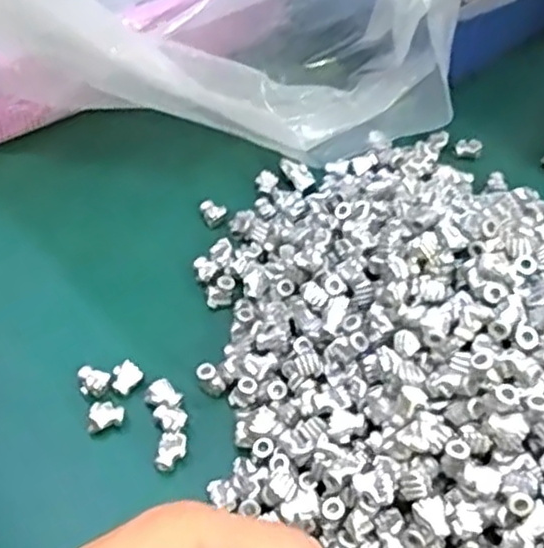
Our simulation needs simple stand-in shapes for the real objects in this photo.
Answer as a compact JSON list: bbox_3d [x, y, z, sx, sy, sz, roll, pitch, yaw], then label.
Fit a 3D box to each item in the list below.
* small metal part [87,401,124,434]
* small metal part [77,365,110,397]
[{"bbox_3d":[-0.083,0.070,0.376,0.019,0.008,0.013,-17,53,-15],"label":"small metal part"},{"bbox_3d":[-0.091,0.054,0.387,0.017,0.005,0.014,8,53,8],"label":"small metal part"}]

